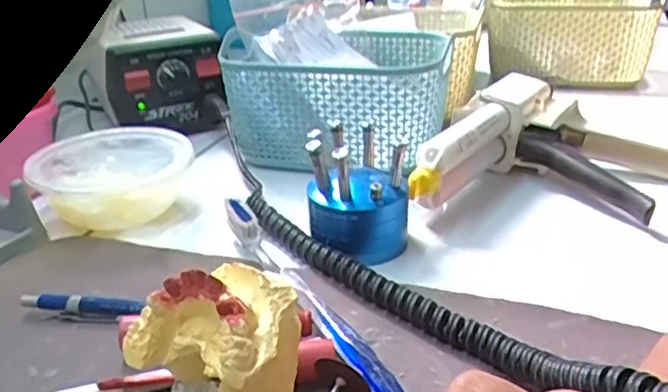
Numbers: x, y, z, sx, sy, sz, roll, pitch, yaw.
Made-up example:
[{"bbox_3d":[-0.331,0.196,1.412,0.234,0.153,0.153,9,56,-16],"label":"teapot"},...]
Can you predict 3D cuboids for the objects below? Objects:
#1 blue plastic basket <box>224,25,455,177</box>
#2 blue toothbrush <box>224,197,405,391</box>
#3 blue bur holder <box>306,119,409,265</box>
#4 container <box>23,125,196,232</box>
[{"bbox_3d":[0.007,-0.077,0.518,0.156,0.081,0.122,5,27,14],"label":"blue plastic basket"},{"bbox_3d":[-0.017,0.047,0.329,0.011,0.023,0.181,-16,29,-25],"label":"blue toothbrush"},{"bbox_3d":[0.014,-0.008,0.382,0.057,0.067,0.054,-2,26,1],"label":"blue bur holder"},{"bbox_3d":[-0.143,-0.013,0.444,0.095,0.044,0.103,-7,26,-8],"label":"container"}]

